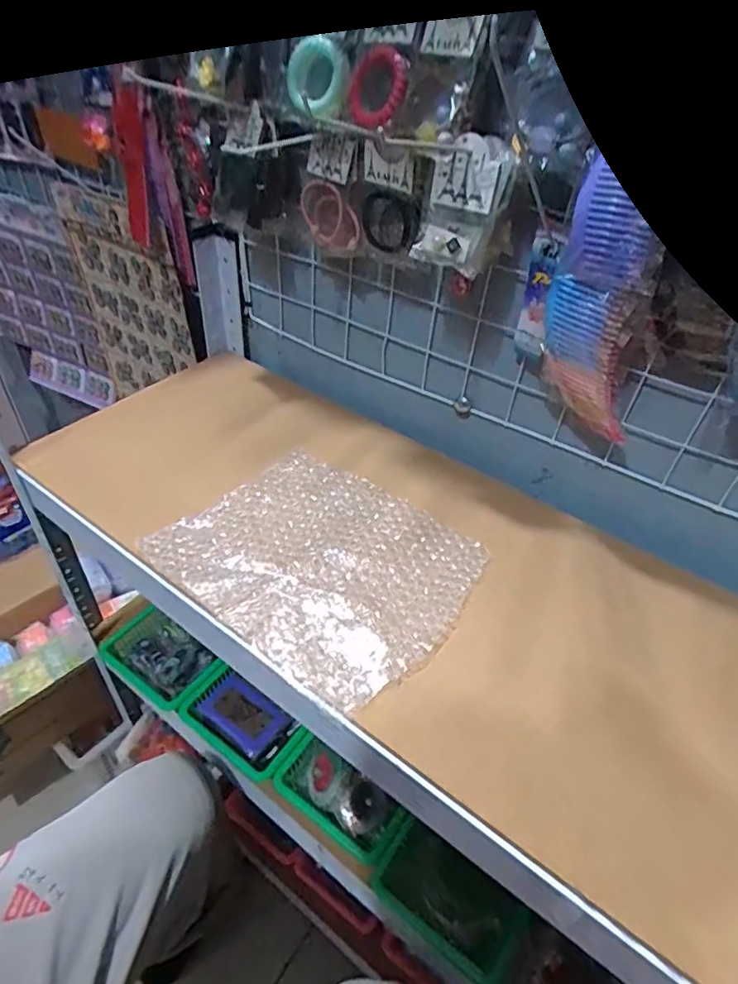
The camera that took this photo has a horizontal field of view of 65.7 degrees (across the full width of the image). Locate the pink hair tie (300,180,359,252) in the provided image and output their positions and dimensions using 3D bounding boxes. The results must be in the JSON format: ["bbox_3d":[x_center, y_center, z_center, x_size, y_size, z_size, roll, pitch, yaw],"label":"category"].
[{"bbox_3d":[-0.037,-0.252,0.523,0.061,0.056,0.018,33,49,29],"label":"pink hair tie"}]

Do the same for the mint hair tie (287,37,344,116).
[{"bbox_3d":[-0.043,-0.332,0.457,0.057,0.050,0.013,35,30,24],"label":"mint hair tie"}]

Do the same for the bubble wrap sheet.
[{"bbox_3d":[-0.038,0.056,0.493,0.238,0.009,0.198,28,46,25],"label":"bubble wrap sheet"}]

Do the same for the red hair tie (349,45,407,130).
[{"bbox_3d":[0.005,-0.300,0.427,0.017,0.051,0.056,-16,45,-22],"label":"red hair tie"}]

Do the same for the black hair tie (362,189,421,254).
[{"bbox_3d":[0.018,-0.231,0.492,0.016,0.051,0.057,-29,51,-32],"label":"black hair tie"}]

